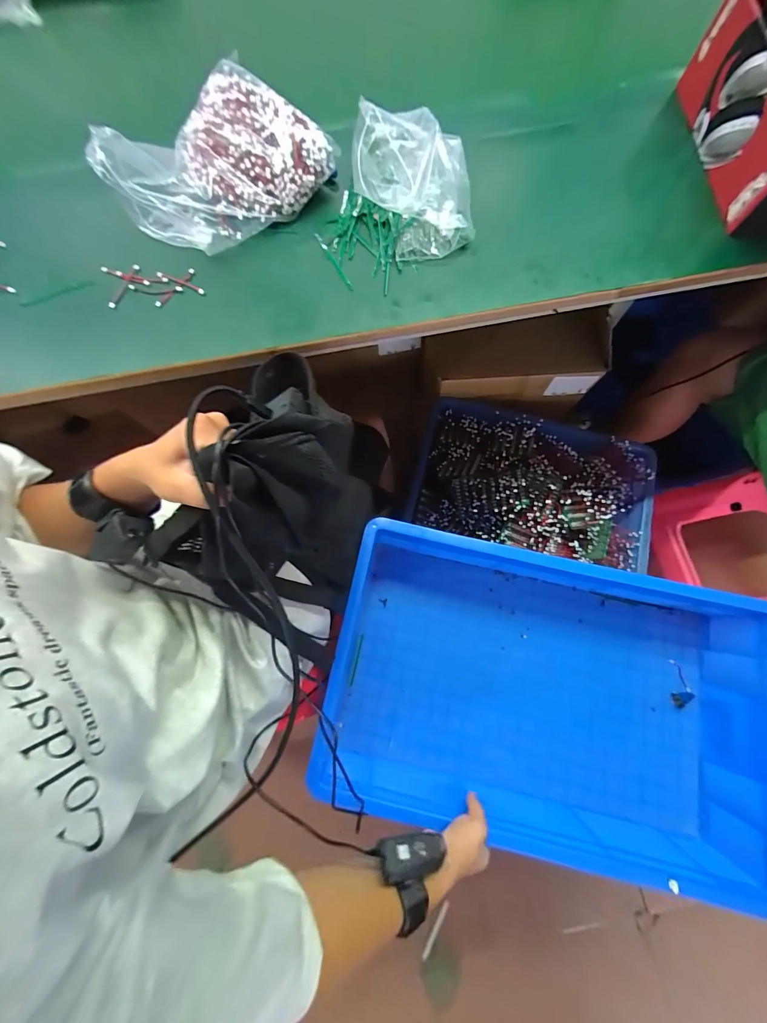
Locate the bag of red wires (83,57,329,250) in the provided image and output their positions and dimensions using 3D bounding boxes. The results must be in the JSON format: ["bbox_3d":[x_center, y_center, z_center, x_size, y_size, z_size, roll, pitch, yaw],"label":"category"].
[{"bbox_3d":[-0.177,-0.380,0.396,0.223,0.081,0.134,-30,77,-7],"label":"bag of red wires"}]

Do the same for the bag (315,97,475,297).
[{"bbox_3d":[0.017,-0.349,0.400,0.160,0.063,0.195,4,75,2],"label":"bag"}]

